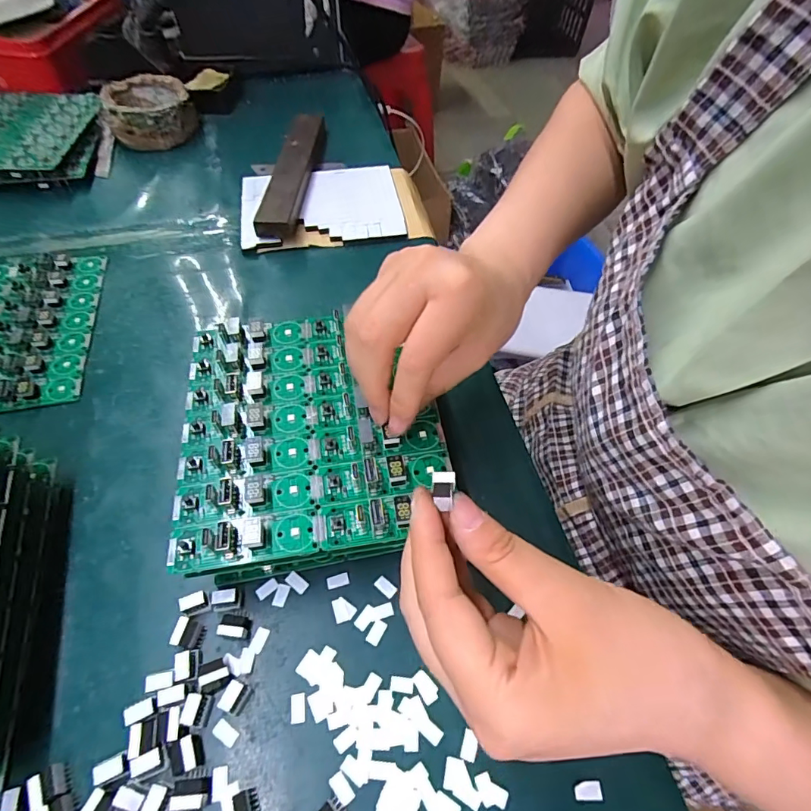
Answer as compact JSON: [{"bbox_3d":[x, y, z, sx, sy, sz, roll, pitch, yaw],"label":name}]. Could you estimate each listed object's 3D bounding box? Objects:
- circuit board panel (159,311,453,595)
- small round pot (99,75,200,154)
[{"bbox_3d":[-0.051,0.008,0.253,0.135,0.012,0.152,-7,55,-7],"label":"circuit board panel"},{"bbox_3d":[-0.269,-0.311,0.502,0.083,0.048,0.083,1,55,-1],"label":"small round pot"}]

